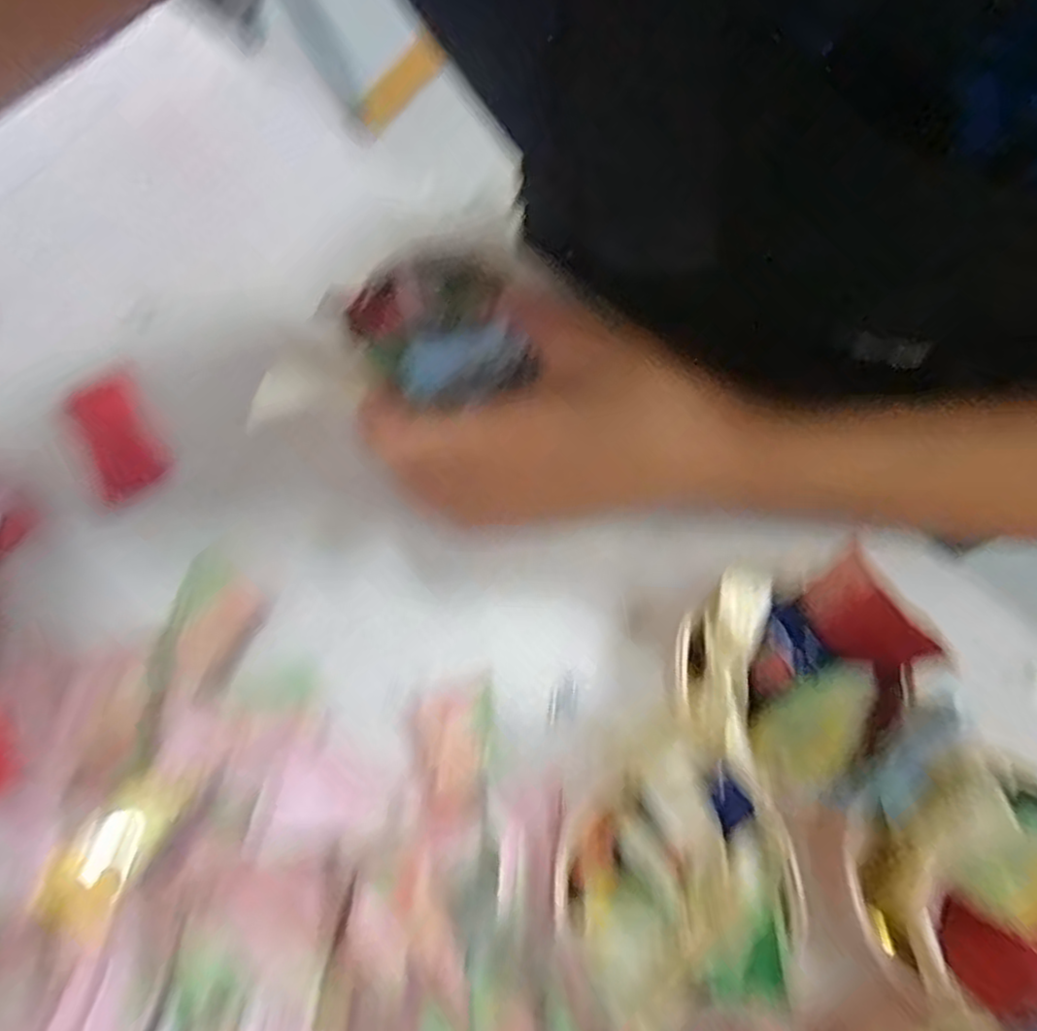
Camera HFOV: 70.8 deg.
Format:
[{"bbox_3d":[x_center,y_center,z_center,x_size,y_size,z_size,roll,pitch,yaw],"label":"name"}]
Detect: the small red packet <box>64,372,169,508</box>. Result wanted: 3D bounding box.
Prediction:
[{"bbox_3d":[-0.191,-0.037,0.347,0.031,0.011,0.058,-31,76,-2],"label":"small red packet"}]

